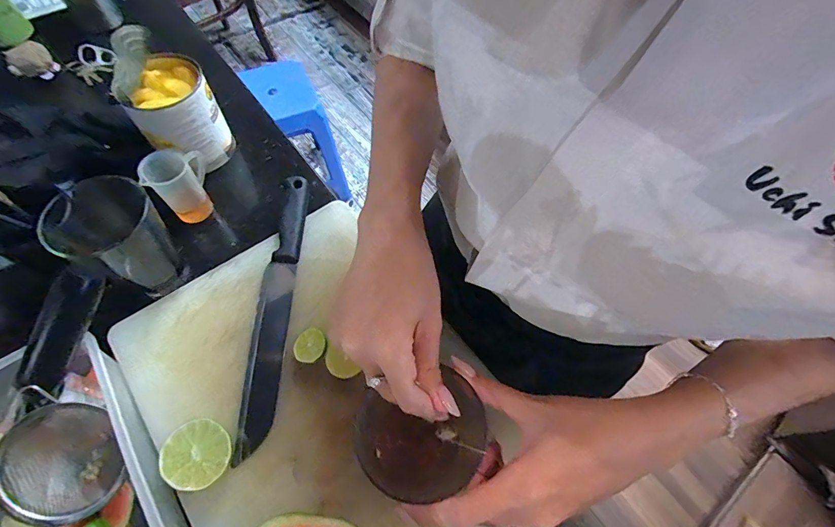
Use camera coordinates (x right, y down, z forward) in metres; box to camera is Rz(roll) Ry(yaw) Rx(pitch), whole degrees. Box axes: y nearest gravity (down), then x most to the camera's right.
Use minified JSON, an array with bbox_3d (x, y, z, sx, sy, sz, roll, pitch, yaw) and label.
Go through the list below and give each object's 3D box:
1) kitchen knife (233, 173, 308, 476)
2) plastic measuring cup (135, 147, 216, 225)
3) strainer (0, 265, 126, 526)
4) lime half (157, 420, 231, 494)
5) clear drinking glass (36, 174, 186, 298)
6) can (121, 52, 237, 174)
[{"bbox_3d":[-0.157,0.040,0.446,0.035,0.027,0.318,2,61,-1],"label":"kitchen knife"},{"bbox_3d":[-0.282,-0.095,0.490,0.069,0.088,0.049,-32,67,-18],"label":"plastic measuring cup"},{"bbox_3d":[-0.309,0.126,0.358,0.082,0.064,0.186,4,90,0],"label":"strainer"},{"bbox_3d":[-0.195,0.172,0.358,0.055,0.028,0.055,8,53,-11],"label":"lime half"},{"bbox_3d":[-0.308,-0.026,0.420,0.083,0.118,0.091,38,66,17],"label":"clear drinking glass"},{"bbox_3d":[-0.307,-0.190,0.531,0.091,0.129,0.088,1,61,-2],"label":"can"}]

